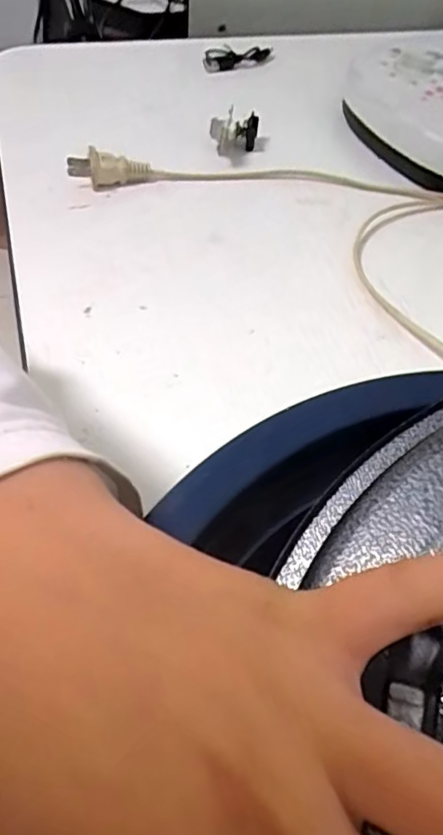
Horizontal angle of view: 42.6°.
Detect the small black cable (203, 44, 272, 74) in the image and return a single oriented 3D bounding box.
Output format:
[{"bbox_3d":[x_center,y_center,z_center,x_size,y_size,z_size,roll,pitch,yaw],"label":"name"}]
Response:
[{"bbox_3d":[0.015,-0.331,0.520,0.071,0.009,0.022,-16,59,-12],"label":"small black cable"}]

